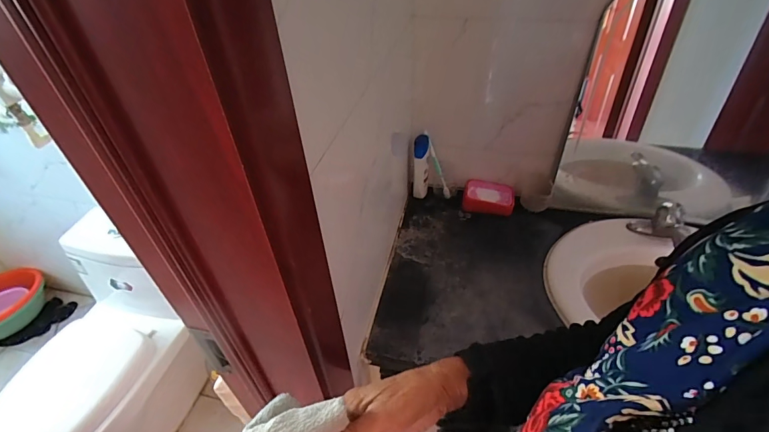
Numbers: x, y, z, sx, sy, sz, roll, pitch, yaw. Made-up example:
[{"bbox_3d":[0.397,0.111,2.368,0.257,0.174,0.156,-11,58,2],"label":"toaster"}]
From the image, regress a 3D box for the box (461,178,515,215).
[{"bbox_3d":[0.265,-0.047,0.983,0.127,0.035,0.093,5,43,9],"label":"box"}]

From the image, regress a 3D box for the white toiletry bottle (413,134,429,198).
[{"bbox_3d":[0.094,-0.123,0.986,0.042,0.155,0.053,-1,42,2],"label":"white toiletry bottle"}]

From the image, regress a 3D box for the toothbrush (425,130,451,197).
[{"bbox_3d":[0.135,-0.131,0.981,0.019,0.183,0.021,5,35,48],"label":"toothbrush"}]

